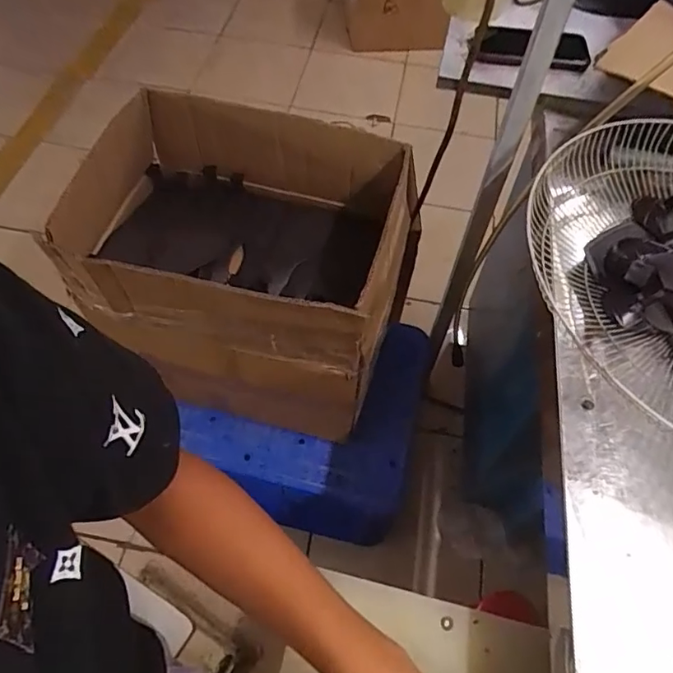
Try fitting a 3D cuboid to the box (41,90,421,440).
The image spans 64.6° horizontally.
[{"bbox_3d":[-0.146,-0.124,0.907,0.492,0.409,0.388,15,59,6],"label":"box"}]

